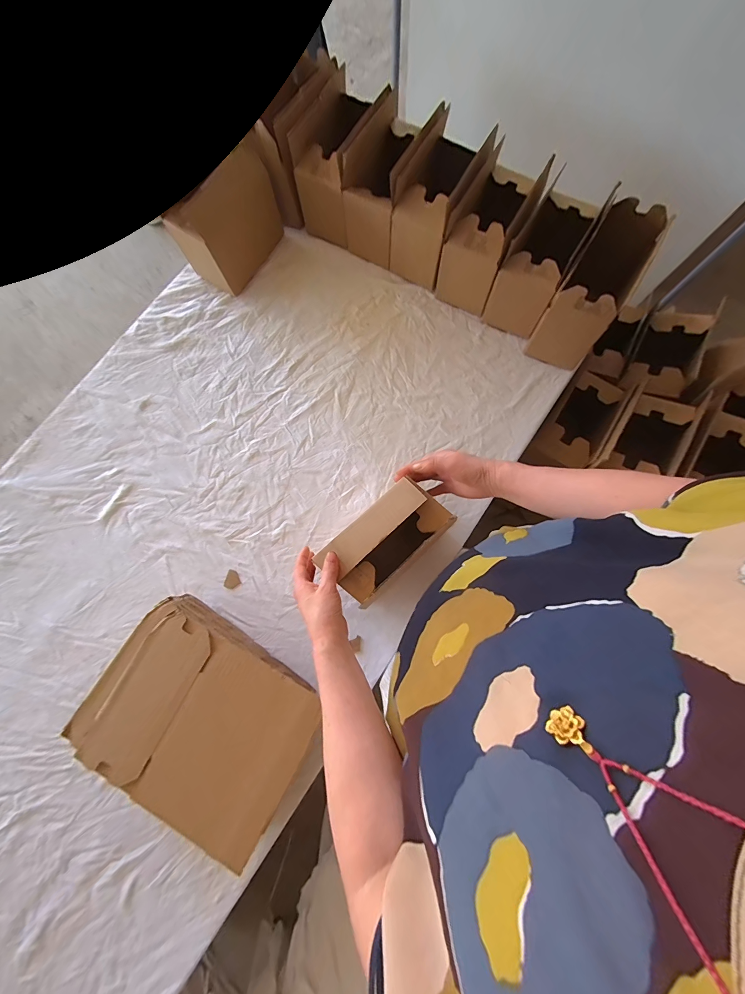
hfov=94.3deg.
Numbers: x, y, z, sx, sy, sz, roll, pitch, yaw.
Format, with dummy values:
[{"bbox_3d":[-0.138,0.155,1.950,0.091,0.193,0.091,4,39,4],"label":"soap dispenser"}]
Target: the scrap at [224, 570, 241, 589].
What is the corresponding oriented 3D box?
[{"bbox_3d":[-0.259,0.154,0.643,0.028,0.005,0.033,17,79,4],"label":"scrap"}]

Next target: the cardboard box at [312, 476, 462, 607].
[{"bbox_3d":[0.021,0.071,0.569,0.185,0.129,0.101,-41,81,-7],"label":"cardboard box"}]

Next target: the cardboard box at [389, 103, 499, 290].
[{"bbox_3d":[0.133,-0.581,0.692,0.123,0.193,0.220,29,81,6],"label":"cardboard box"}]

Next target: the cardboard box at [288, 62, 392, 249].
[{"bbox_3d":[-0.065,-0.682,0.717,0.111,0.183,0.203,24,80,5],"label":"cardboard box"}]

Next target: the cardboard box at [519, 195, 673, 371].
[{"bbox_3d":[0.406,-0.373,0.644,0.119,0.187,0.206,31,81,6],"label":"cardboard box"}]

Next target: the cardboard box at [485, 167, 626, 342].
[{"bbox_3d":[0.321,-0.447,0.684,0.107,0.150,0.185,29,81,6],"label":"cardboard box"}]

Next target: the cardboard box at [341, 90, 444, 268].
[{"bbox_3d":[0.038,-0.630,0.703,0.119,0.190,0.207,27,80,6],"label":"cardboard box"}]

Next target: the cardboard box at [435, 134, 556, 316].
[{"bbox_3d":[0.223,-0.510,0.687,0.117,0.172,0.198,28,80,6],"label":"cardboard box"}]

